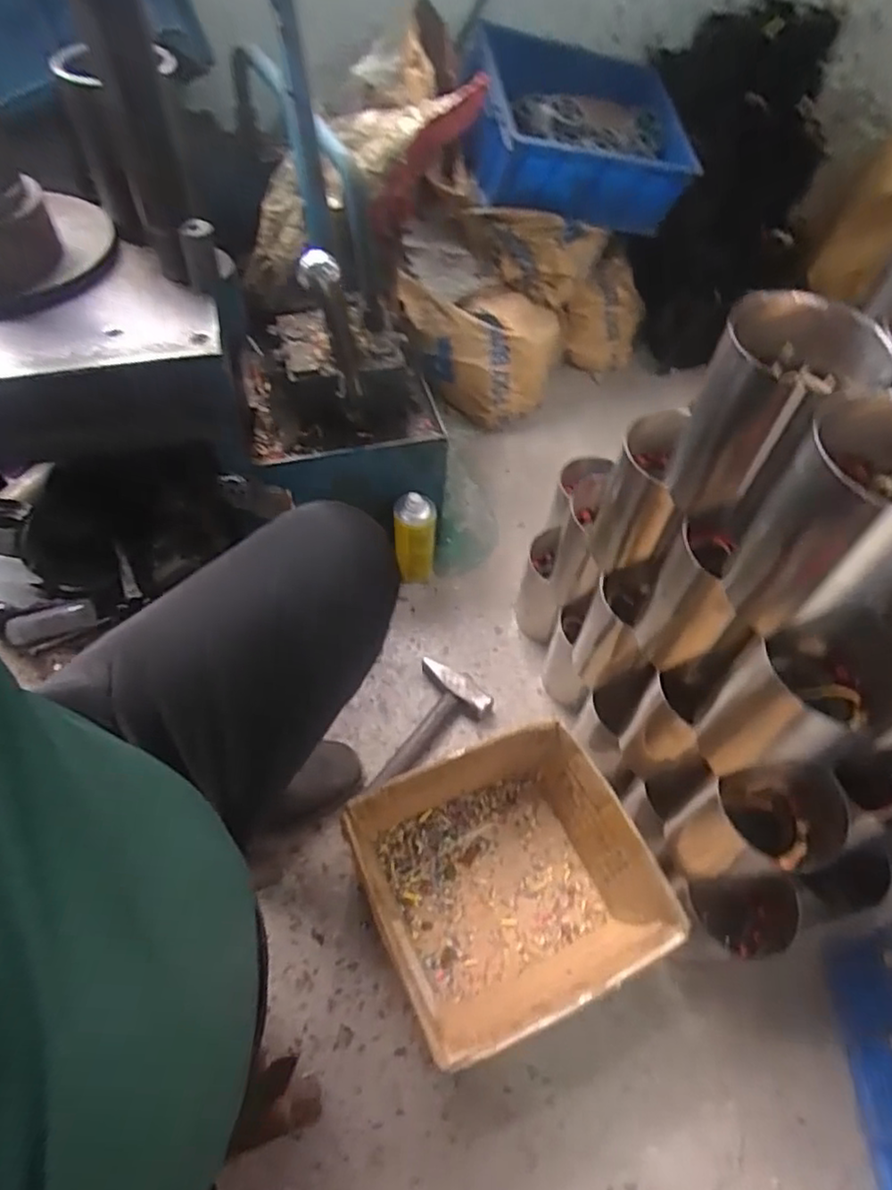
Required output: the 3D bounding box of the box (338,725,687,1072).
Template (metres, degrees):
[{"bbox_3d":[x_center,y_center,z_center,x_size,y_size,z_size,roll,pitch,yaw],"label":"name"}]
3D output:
[{"bbox_3d":[0.072,0.349,0.799,0.309,0.137,0.284,-20,58,-15],"label":"box"}]

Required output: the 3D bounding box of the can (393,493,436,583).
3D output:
[{"bbox_3d":[-0.051,-0.087,1.070,0.066,0.176,0.053,-4,55,-5],"label":"can"}]

